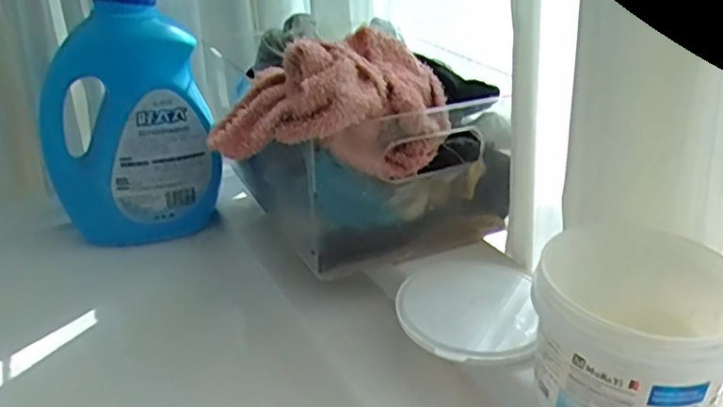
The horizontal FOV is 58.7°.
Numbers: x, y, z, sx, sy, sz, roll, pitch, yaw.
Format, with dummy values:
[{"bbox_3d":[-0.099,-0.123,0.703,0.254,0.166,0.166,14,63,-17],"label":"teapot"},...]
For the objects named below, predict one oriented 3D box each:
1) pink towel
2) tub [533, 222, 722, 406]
[{"bbox_3d":[-0.023,-0.077,0.503,0.188,0.094,0.106,-21,34,-32],"label":"pink towel"},{"bbox_3d":[0.168,0.081,0.401,0.116,0.081,0.117,13,31,25],"label":"tub"}]

